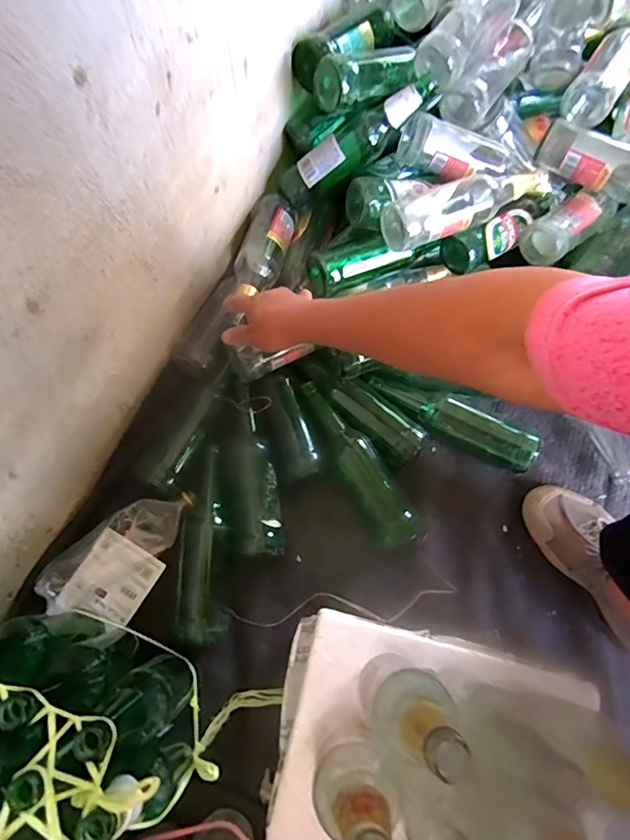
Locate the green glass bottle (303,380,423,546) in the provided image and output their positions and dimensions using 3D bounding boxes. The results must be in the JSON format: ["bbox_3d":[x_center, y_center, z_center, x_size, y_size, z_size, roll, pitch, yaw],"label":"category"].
[{"bbox_3d":[0.060,0.061,0.704,0.066,0.063,0.261,-32,73,-10],"label":"green glass bottle"}]

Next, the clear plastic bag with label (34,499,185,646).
[{"bbox_3d":[-0.269,0.188,0.675,0.127,0.041,0.195,33,74,11],"label":"clear plastic bag with label"}]

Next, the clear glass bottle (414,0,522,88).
[{"bbox_3d":[0.240,-0.588,0.699,0.073,0.069,0.263,32,74,11],"label":"clear glass bottle"}]

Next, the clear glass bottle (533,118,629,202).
[{"bbox_3d":[0.464,-0.363,0.722,0.271,0.062,0.062,24,72,8],"label":"clear glass bottle"}]

